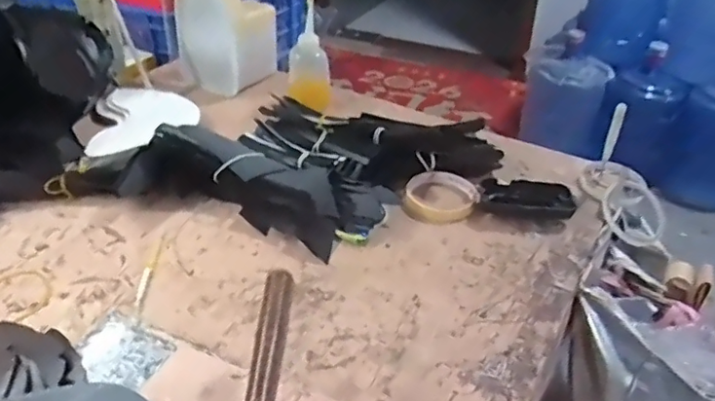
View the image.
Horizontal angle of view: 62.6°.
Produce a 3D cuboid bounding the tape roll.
[{"bbox_3d":[0.105,-0.006,0.722,0.091,0.016,0.091,1,35,0],"label":"tape roll"}]

